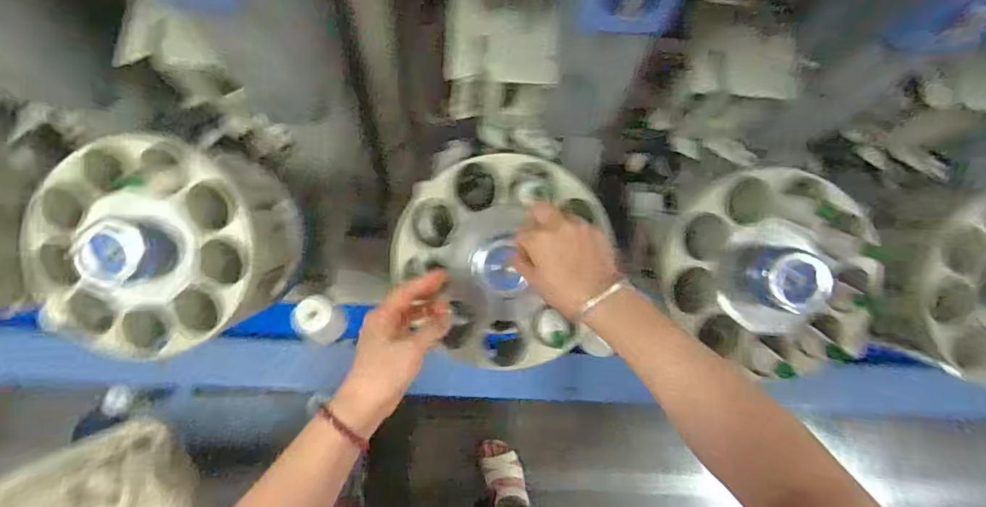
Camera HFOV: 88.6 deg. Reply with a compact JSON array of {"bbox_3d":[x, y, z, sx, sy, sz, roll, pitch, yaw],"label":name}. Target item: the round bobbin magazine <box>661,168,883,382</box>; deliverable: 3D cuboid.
[{"bbox_3d":[0.336,0.028,0.620,0.258,0.124,0.221,30,77,6],"label":"round bobbin magazine"}]

